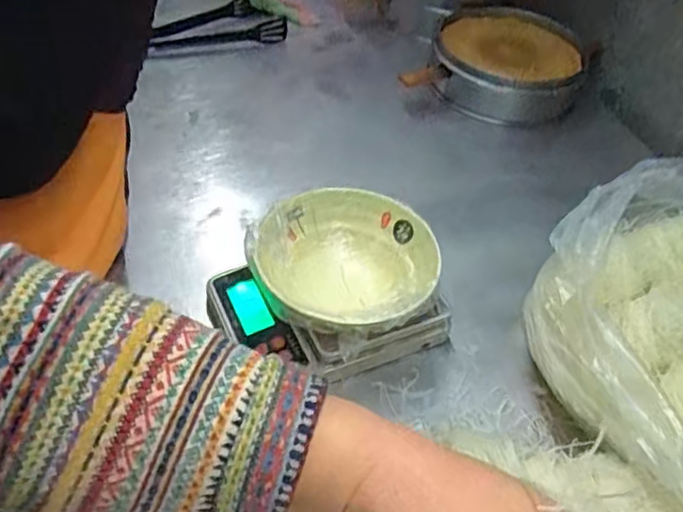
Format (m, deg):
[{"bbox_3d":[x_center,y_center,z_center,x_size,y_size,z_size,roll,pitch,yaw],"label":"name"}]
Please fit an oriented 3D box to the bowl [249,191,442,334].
[{"bbox_3d":[0.002,0.010,0.613,0.167,0.057,0.163,3,46,-4],"label":"bowl"}]

